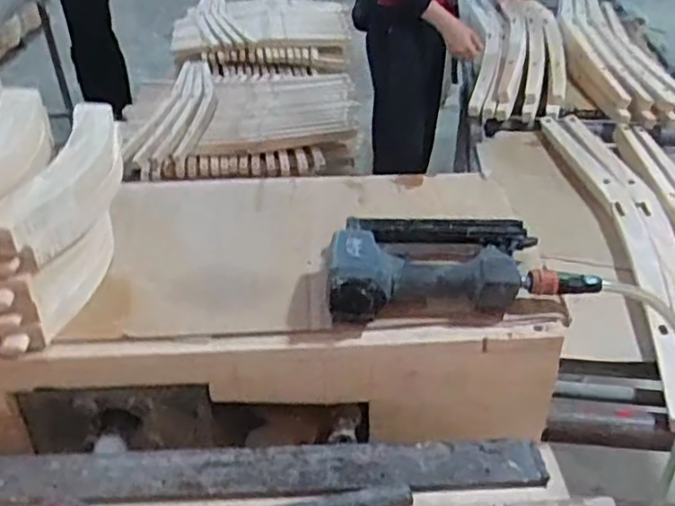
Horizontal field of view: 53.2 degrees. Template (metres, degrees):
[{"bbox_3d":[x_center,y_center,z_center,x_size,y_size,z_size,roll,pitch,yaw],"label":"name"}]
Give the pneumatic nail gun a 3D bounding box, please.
[{"bbox_3d":[0.122,-0.003,0.744,0.278,0.057,0.146,-4,36,-6],"label":"pneumatic nail gun"}]

